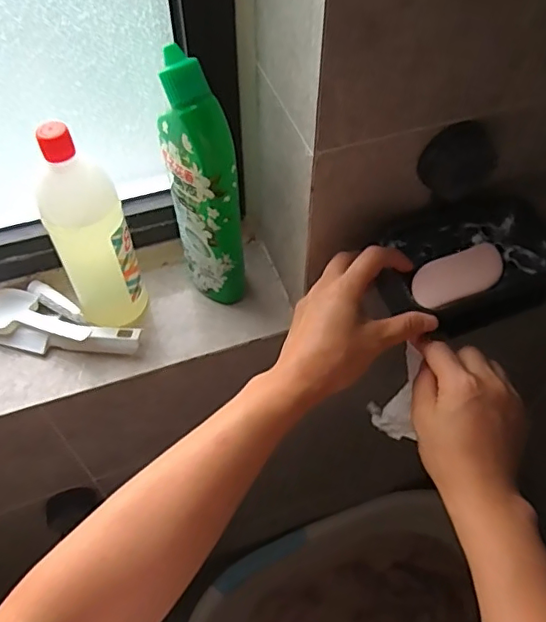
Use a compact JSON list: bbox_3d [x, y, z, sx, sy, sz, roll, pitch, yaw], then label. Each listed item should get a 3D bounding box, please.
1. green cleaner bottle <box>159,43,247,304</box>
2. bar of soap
[{"bbox_3d":[-0.059,-0.099,0.481,0.051,0.227,0.068,-18,56,-13],"label":"green cleaner bottle"},{"bbox_3d":[0.147,-0.028,0.439,0.080,0.014,0.039,-23,57,-16],"label":"bar of soap"}]

